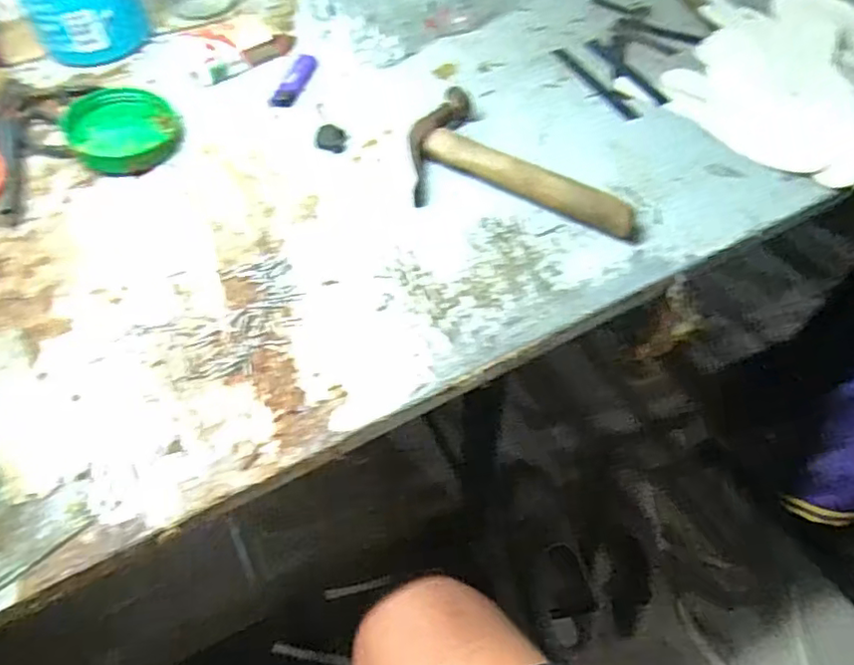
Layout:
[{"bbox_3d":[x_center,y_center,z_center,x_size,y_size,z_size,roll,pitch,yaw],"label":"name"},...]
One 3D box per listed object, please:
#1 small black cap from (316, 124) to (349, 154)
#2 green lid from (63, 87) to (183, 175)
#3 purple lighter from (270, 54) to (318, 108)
[{"bbox_3d":[-0.086,-0.178,0.551,0.027,0.011,0.025,-1,57,1],"label":"small black cap"},{"bbox_3d":[-0.276,-0.187,0.554,0.090,0.026,0.114,-33,62,-18],"label":"green lid"},{"bbox_3d":[-0.129,-0.250,0.598,0.021,0.007,0.075,15,59,11],"label":"purple lighter"}]

